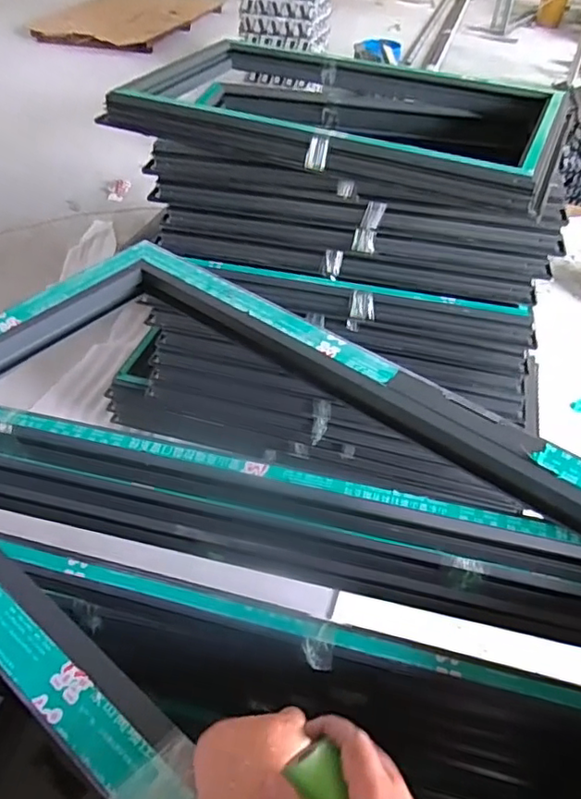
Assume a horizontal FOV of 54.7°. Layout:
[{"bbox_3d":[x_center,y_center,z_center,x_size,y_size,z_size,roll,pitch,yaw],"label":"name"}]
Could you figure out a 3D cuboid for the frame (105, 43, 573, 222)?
[{"bbox_3d":[0.094,-0.675,1.315,1.023,0.094,0.559,18,48,15],"label":"frame"}]

